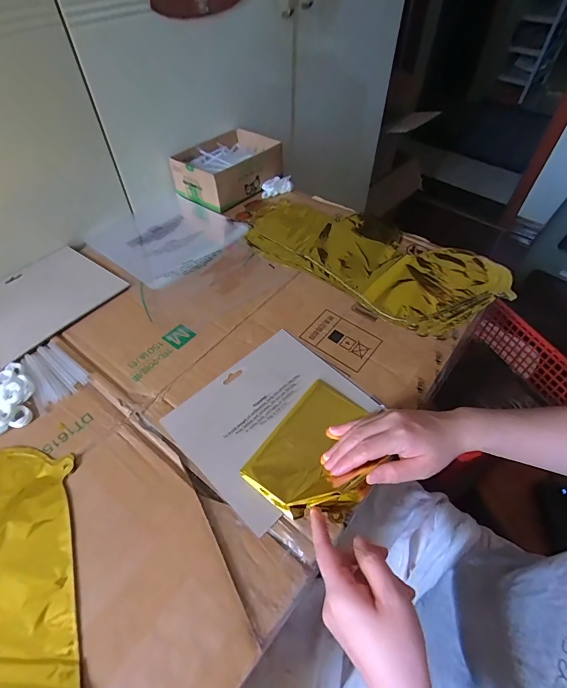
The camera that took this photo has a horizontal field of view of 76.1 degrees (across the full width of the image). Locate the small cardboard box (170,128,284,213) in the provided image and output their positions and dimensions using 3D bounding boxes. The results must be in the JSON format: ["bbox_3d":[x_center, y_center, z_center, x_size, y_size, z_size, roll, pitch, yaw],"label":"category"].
[{"bbox_3d":[-0.109,-0.346,0.706,0.148,0.064,0.193,37,60,26],"label":"small cardboard box"}]

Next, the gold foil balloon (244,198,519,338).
[{"bbox_3d":[0.129,-0.144,0.575,0.405,0.010,0.198,28,56,20],"label":"gold foil balloon"}]

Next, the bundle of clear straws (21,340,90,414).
[{"bbox_3d":[-0.278,0.034,0.434,0.087,0.008,0.059,37,60,26],"label":"bundle of clear straws"}]

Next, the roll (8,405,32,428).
[{"bbox_3d":[-0.290,0.080,0.397,0.024,0.005,0.023,0,51,0],"label":"roll"}]

